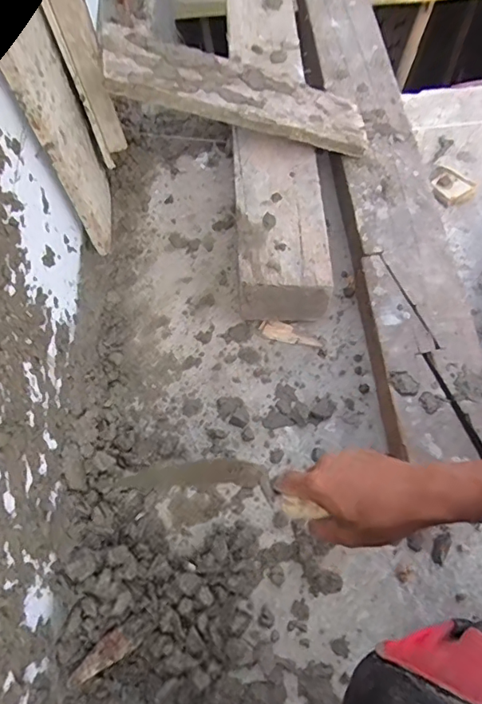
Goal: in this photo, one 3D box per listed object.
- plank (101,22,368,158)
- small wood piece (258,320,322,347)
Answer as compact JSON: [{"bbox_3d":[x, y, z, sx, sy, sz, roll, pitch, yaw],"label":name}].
[{"bbox_3d":[0.004,-0.356,0.704,0.371,0.026,0.111,3,62,-24],"label":"plank"},{"bbox_3d":[0.069,-0.024,0.712,0.087,0.018,0.022,16,66,9],"label":"small wood piece"}]

